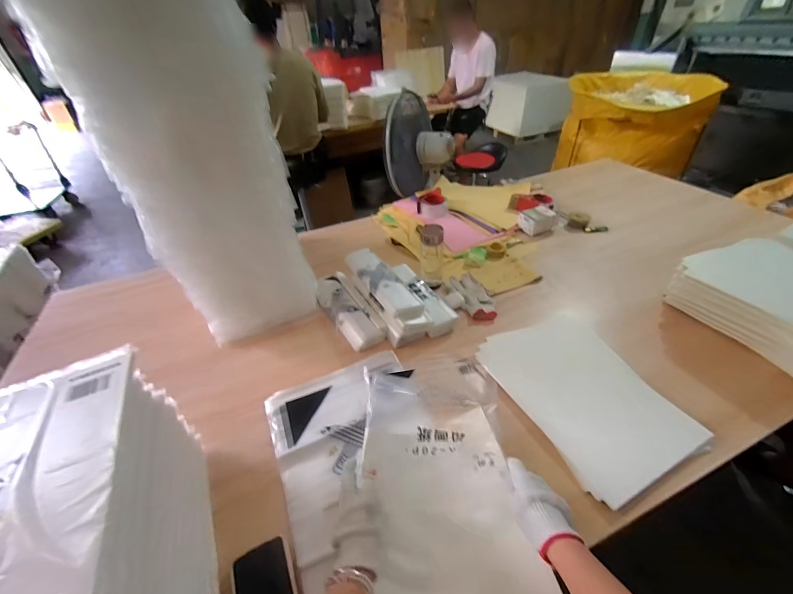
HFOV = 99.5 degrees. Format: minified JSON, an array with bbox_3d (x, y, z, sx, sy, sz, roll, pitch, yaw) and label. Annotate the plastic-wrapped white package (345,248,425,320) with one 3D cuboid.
[{"bbox_3d":[-0.041,-0.041,0.893,0.088,0.033,0.297,-23,43,-21],"label":"plastic-wrapped white package"}]

